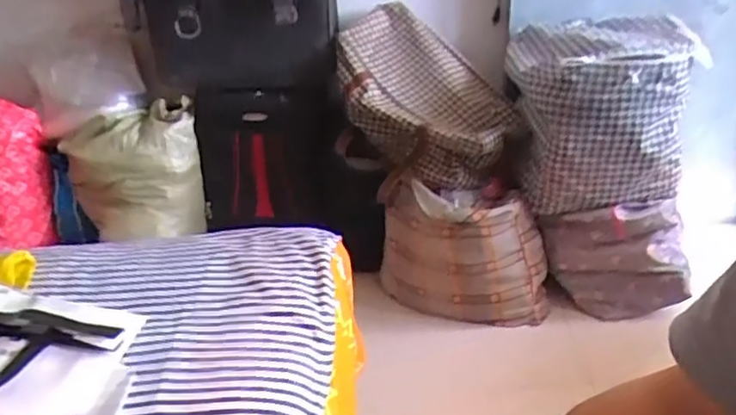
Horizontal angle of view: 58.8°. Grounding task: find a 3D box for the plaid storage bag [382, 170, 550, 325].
[{"bbox_3d":[0.248,0.107,1.708,0.416,0.329,0.212,1,27,6],"label":"plaid storage bag"}]

